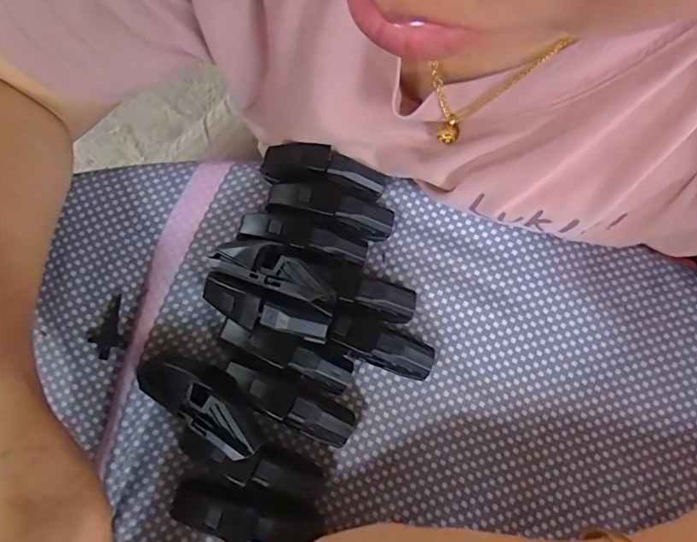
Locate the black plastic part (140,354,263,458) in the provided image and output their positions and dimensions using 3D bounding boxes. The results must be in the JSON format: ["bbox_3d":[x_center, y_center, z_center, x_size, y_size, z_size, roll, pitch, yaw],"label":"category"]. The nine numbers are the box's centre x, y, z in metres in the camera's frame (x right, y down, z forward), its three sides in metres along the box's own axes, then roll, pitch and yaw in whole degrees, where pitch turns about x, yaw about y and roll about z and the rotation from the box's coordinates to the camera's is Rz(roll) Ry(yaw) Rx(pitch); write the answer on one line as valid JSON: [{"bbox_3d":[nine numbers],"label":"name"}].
[{"bbox_3d":[-0.071,0.064,0.246,0.070,0.029,0.027,33,76,7],"label":"black plastic part"}]

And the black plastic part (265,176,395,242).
[{"bbox_3d":[-0.009,-0.039,0.281,0.072,0.021,0.022,17,75,3],"label":"black plastic part"}]

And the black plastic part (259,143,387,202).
[{"bbox_3d":[-0.015,-0.057,0.285,0.071,0.024,0.020,12,75,2],"label":"black plastic part"}]

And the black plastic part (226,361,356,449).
[{"bbox_3d":[-0.031,0.067,0.252,0.069,0.023,0.021,27,76,5],"label":"black plastic part"}]

